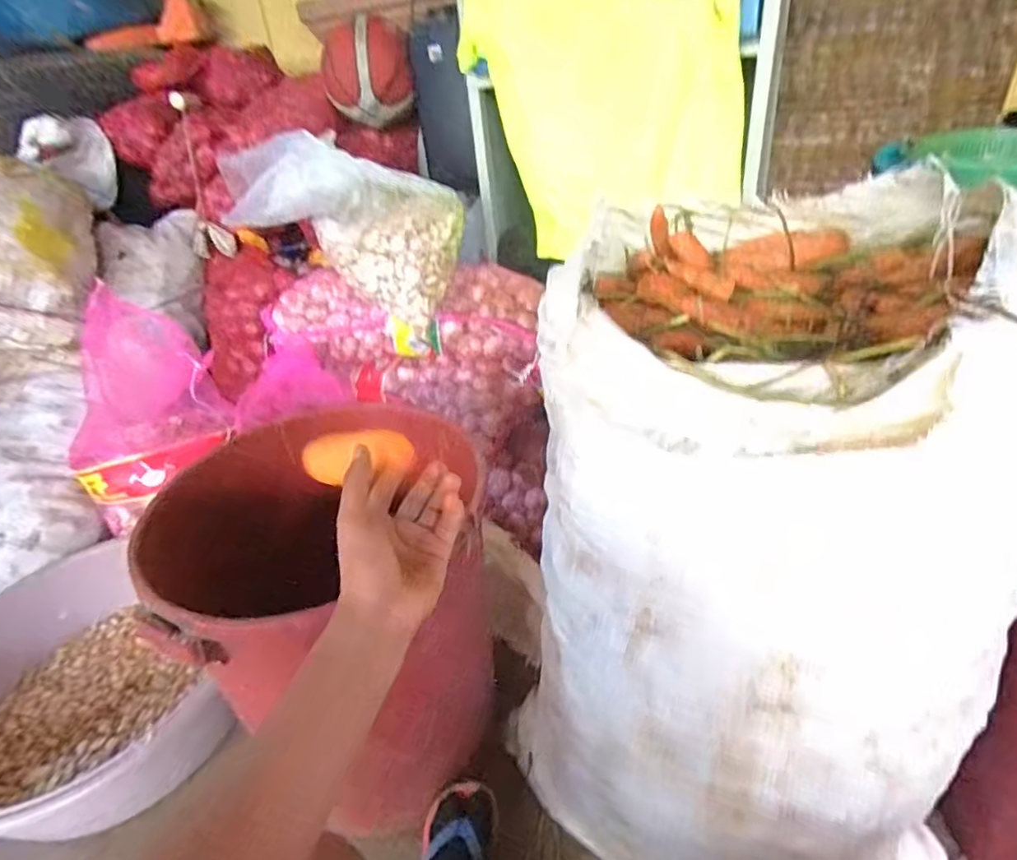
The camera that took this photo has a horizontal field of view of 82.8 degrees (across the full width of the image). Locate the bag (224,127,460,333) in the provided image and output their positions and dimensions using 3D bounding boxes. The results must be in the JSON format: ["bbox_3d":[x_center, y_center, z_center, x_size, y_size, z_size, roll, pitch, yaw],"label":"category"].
[{"bbox_3d":[-0.313,-0.390,1.136,0.443,0.321,0.137,-6,33,1],"label":"bag"}]

